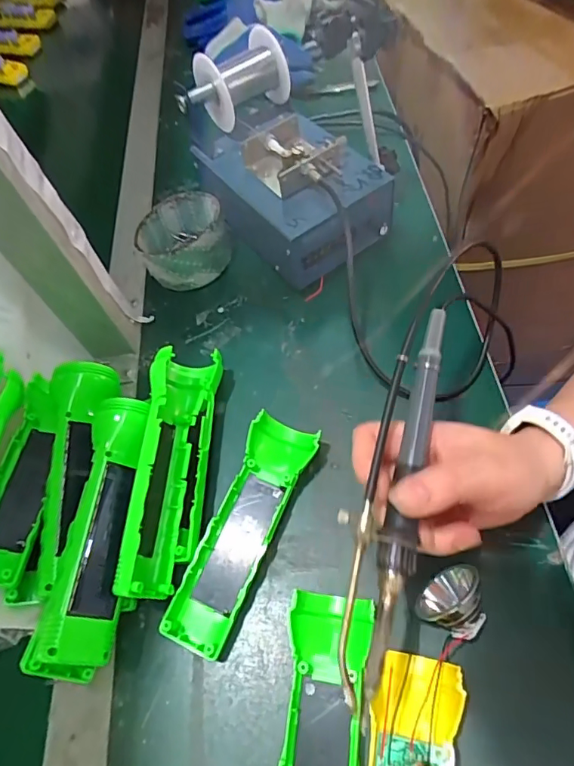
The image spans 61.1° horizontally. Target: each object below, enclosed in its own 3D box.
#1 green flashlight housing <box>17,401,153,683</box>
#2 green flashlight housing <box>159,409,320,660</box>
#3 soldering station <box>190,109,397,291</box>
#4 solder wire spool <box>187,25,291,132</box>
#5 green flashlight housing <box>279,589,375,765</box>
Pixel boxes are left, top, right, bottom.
[{"bbox_3d":[-0.118,0.094,0.315,0.046,0.038,0.166,4,57,4],"label":"green flashlight housing"},{"bbox_3d":[-0.030,0.098,0.340,0.045,0.022,0.163,21,60,14],"label":"green flashlight housing"},{"bbox_3d":[0.005,-0.180,0.465,0.110,0.095,0.165,-30,61,-16],"label":"soldering station"},{"bbox_3d":[-0.049,-0.291,0.465,0.084,0.066,0.067,36,65,22],"label":"solder wire spool"},{"bbox_3d":[0.017,0.207,0.272,0.048,0.028,0.162,8,58,7],"label":"green flashlight housing"}]

